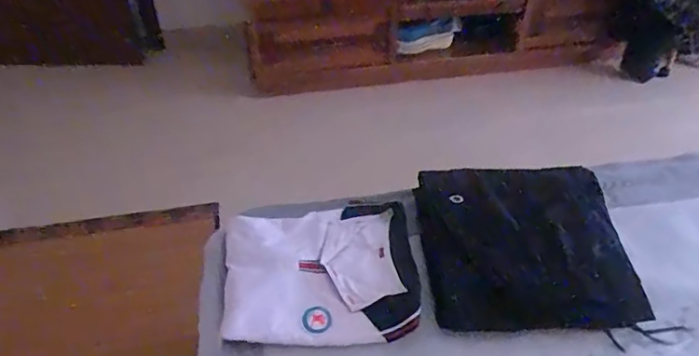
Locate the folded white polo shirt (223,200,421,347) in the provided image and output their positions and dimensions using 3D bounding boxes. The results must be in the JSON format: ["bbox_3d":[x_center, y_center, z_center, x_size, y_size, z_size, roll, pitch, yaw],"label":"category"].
[{"bbox_3d":[-0.045,0.146,0.814,0.286,0.053,0.240,-3,41,-4],"label":"folded white polo shirt"}]

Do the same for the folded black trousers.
[{"bbox_3d":[0.284,0.107,0.839,0.326,0.028,0.296,2,56,-1],"label":"folded black trousers"}]

